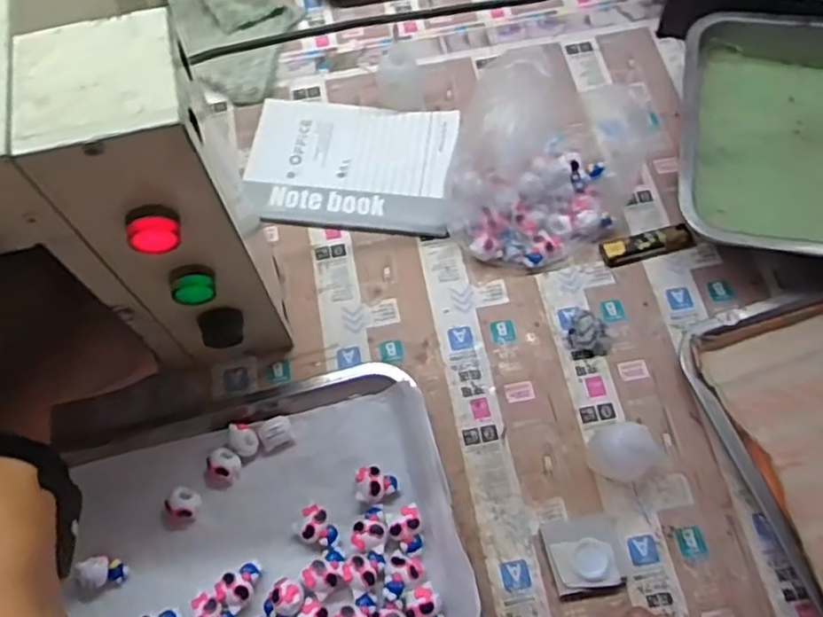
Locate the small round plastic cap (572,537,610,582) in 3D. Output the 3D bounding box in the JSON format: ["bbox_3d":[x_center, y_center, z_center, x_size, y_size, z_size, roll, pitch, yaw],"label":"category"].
[{"bbox_3d":[0.128,0.179,0.484,0.024,0.007,0.028,-8,65,-1],"label":"small round plastic cap"}]

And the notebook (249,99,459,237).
[{"bbox_3d":[-0.057,-0.139,0.649,0.189,0.015,0.137,4,66,4],"label":"notebook"}]

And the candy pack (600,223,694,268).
[{"bbox_3d":[0.205,-0.055,0.590,0.077,0.014,0.023,-15,66,-4],"label":"candy pack"}]

